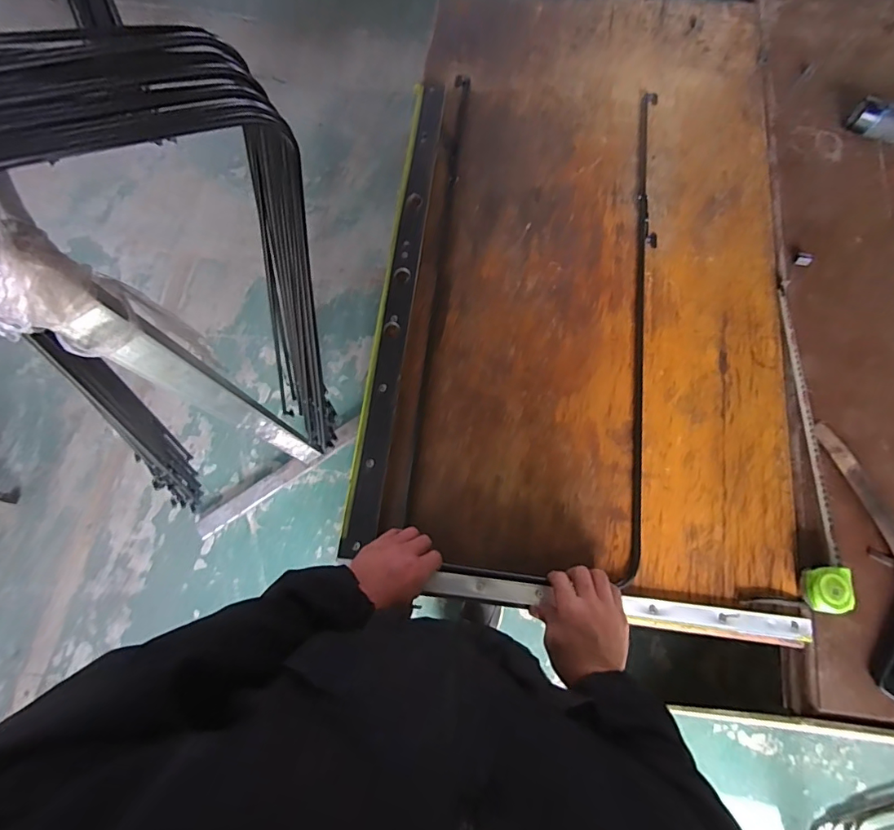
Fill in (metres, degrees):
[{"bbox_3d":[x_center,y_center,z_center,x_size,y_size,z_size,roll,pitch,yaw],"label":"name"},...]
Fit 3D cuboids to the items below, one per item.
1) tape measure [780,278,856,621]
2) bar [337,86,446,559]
[{"bbox_3d":[0.529,0.017,0.691,0.059,0.041,0.506,7,74,2],"label":"tape measure"},{"bbox_3d":[-0.076,-0.207,0.790,0.047,0.008,0.831,7,74,2],"label":"bar"}]

